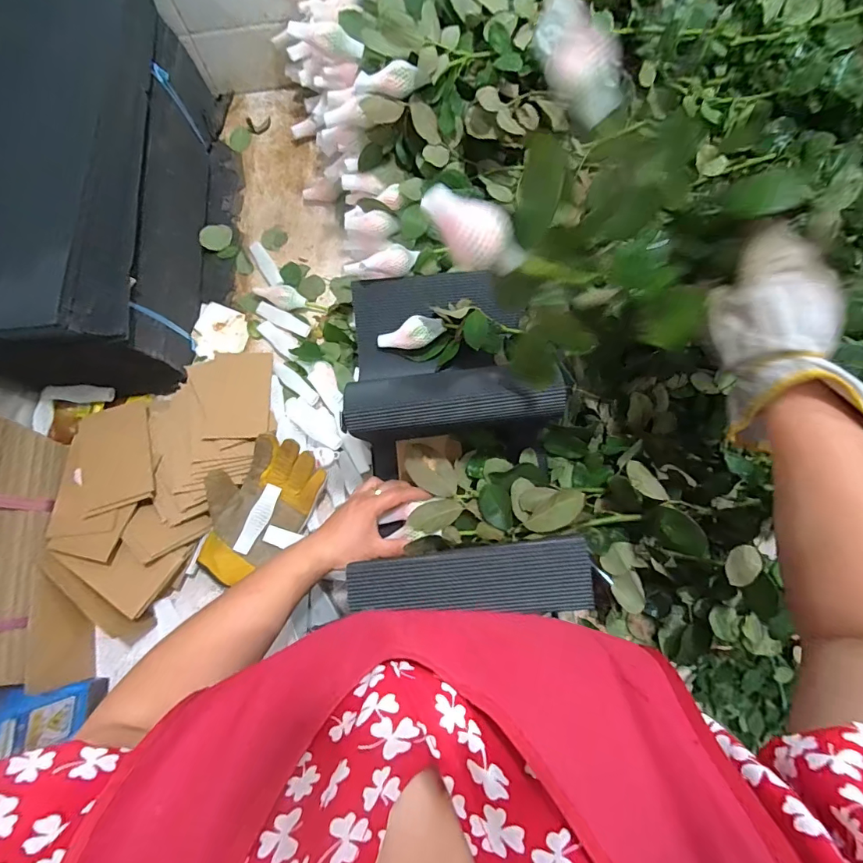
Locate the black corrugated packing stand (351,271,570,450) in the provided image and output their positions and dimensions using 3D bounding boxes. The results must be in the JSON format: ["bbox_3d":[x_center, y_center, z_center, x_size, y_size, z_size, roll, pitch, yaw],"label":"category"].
[{"bbox_3d":[0.016,-0.086,0.525,0.211,0.150,0.230,-6,75,0],"label":"black corrugated packing stand"}]

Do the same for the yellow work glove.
[{"bbox_3d":[-0.230,0.102,0.588,0.127,0.046,0.195,26,77,8],"label":"yellow work glove"}]

